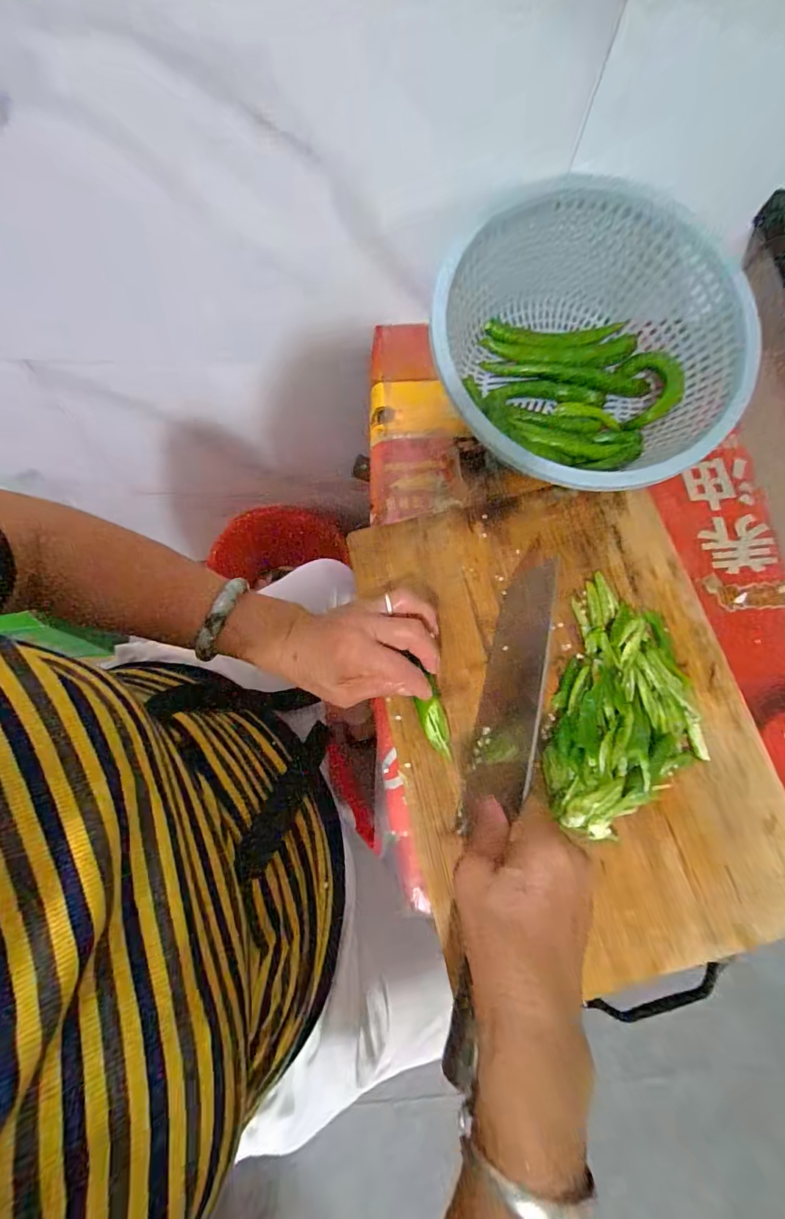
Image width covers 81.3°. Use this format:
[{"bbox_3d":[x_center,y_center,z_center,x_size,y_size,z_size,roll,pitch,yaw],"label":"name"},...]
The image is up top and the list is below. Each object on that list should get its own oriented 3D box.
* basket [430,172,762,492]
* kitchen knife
[{"bbox_3d":[0.178,-0.228,0.426,0.242,0.138,0.266,-5,72,-4],"label":"basket"},{"bbox_3d":[0.084,0.129,0.359,0.047,0.020,0.374,15,71,3],"label":"kitchen knife"}]

